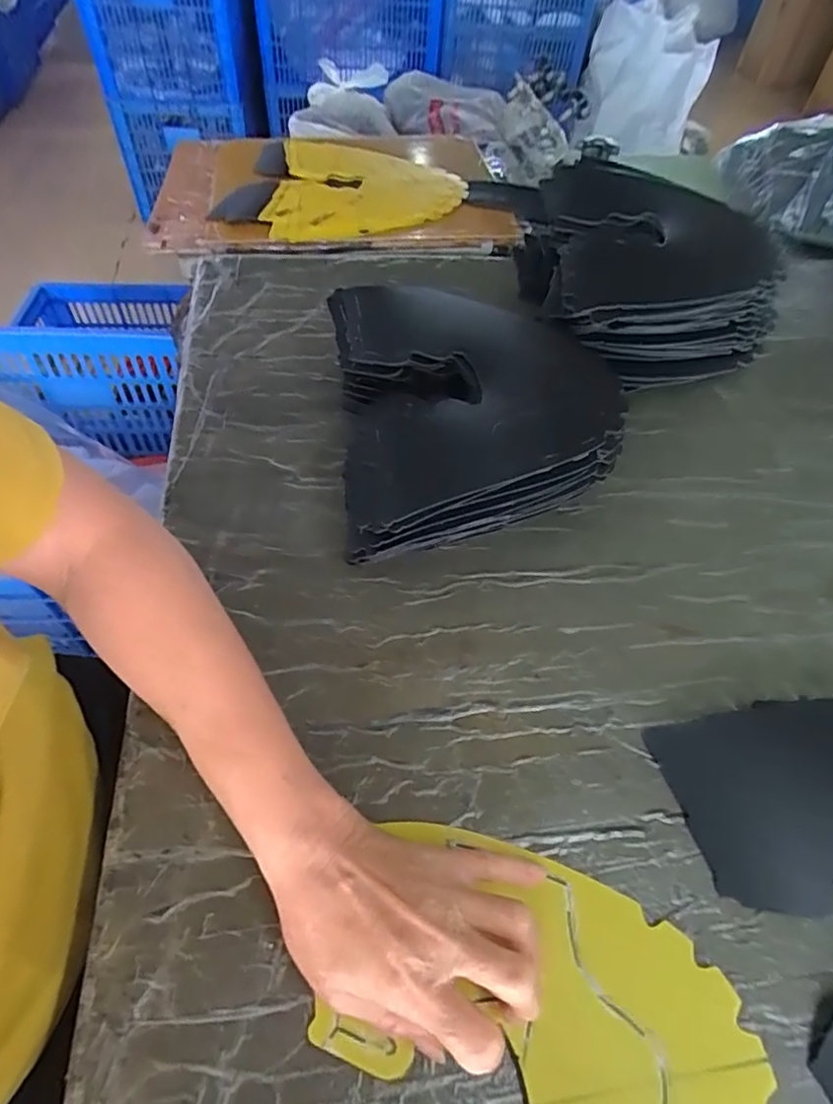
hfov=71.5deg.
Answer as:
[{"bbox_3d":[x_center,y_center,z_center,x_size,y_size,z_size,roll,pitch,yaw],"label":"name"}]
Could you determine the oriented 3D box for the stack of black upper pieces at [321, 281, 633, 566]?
[{"bbox_3d":[0.028,-0.121,0.488,0.237,0.087,0.250,-17,57,-16],"label":"stack of black upper pieces"}]

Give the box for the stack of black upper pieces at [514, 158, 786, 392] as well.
[{"bbox_3d":[0.249,-0.317,0.633,0.236,0.111,0.316,4,54,-3],"label":"stack of black upper pieces"}]

